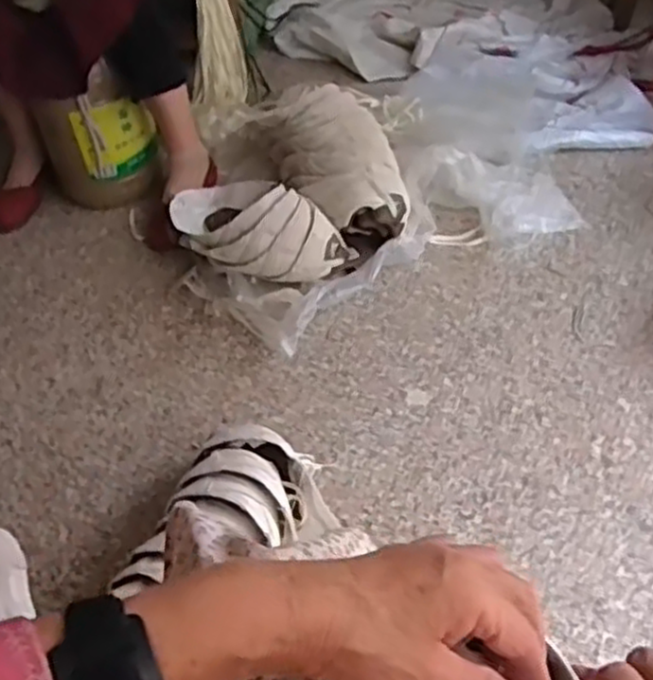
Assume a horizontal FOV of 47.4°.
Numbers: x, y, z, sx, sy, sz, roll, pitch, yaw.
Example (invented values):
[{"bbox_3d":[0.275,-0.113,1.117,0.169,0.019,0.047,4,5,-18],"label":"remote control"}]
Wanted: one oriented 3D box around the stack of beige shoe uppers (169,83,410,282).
[{"bbox_3d":[-0.063,-0.252,1.258,0.379,0.155,0.337,-24,50,-18],"label":"stack of beige shoe uppers"}]

